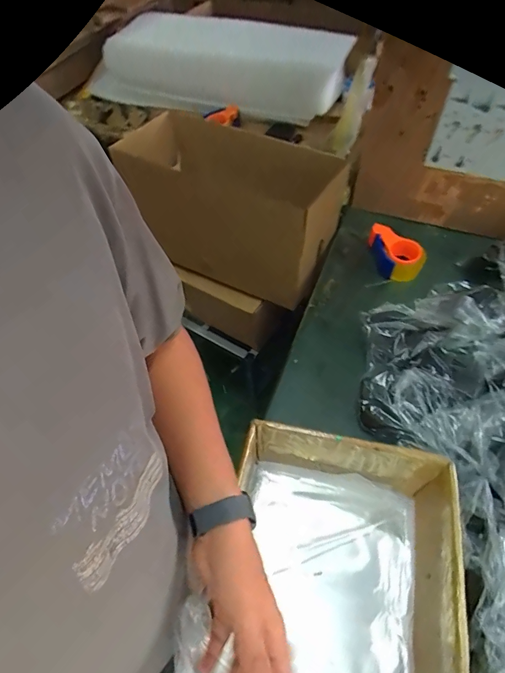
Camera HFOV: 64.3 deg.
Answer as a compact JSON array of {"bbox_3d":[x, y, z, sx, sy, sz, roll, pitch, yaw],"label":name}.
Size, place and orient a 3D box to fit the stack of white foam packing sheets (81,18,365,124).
[{"bbox_3d":[-0.130,-0.936,1.430,0.890,0.204,0.312,8,56,10],"label":"stack of white foam packing sheets"}]

